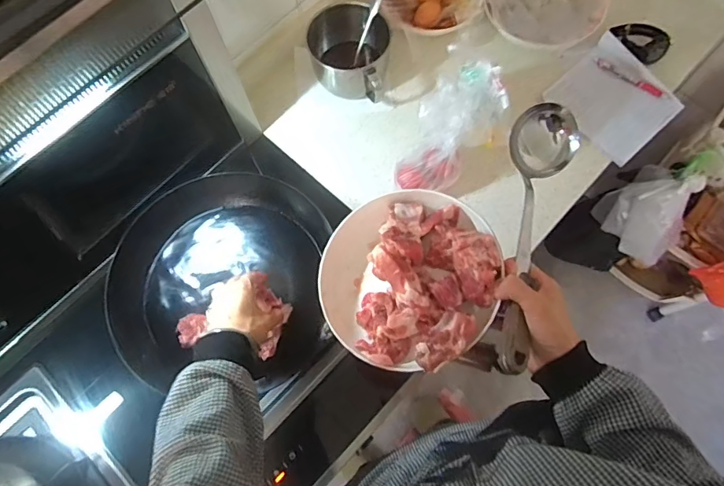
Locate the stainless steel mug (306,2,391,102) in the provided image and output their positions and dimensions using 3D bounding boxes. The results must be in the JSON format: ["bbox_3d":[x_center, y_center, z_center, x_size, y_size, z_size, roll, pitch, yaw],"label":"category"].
[{"bbox_3d":[-0.022,-0.336,0.842,0.136,0.103,0.146,0,72,1],"label":"stainless steel mug"}]

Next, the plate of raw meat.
[{"bbox_3d":[0.052,0.036,0.524,0.197,0.069,0.197,-11,65,24],"label":"plate of raw meat"}]

